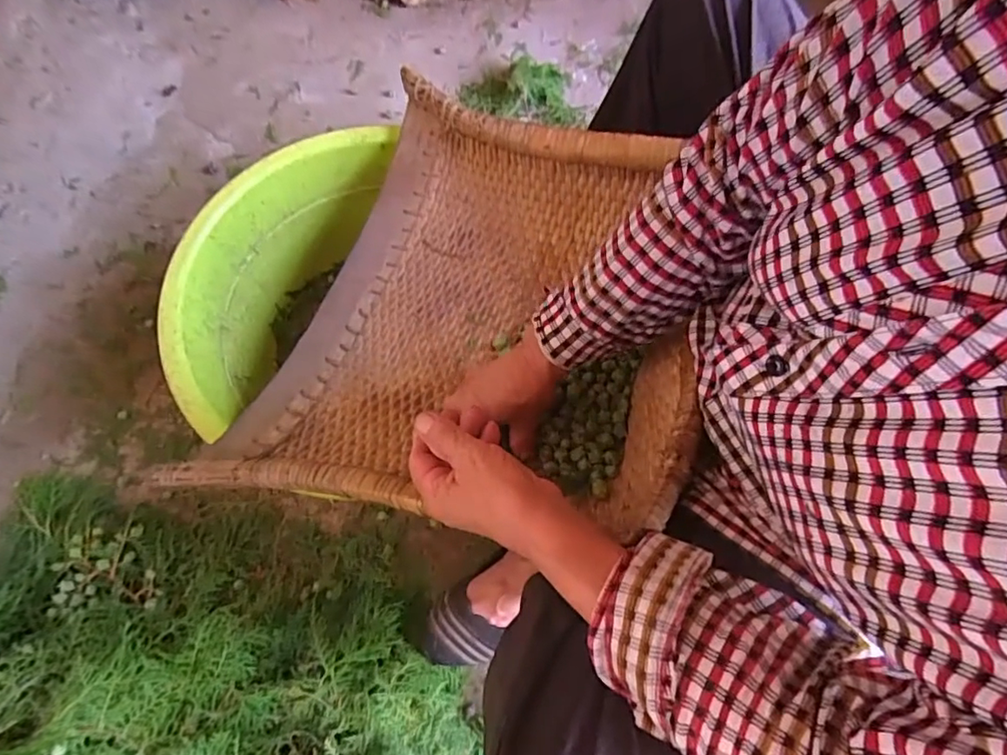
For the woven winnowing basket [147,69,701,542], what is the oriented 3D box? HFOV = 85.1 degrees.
[{"bbox_3d":[-0.020,-0.075,0.533,0.390,0.150,0.453,14,69,8],"label":"woven winnowing basket"}]

